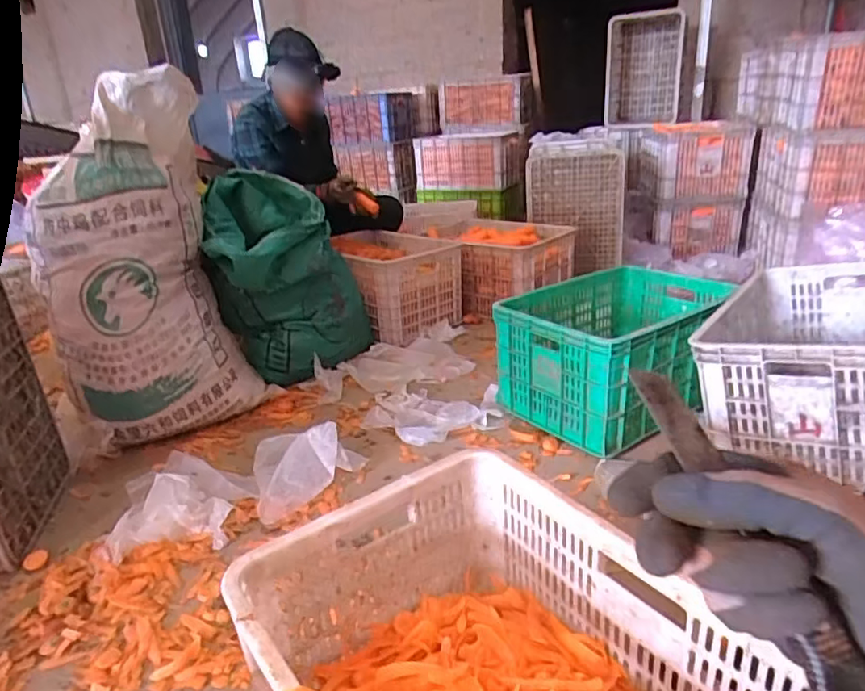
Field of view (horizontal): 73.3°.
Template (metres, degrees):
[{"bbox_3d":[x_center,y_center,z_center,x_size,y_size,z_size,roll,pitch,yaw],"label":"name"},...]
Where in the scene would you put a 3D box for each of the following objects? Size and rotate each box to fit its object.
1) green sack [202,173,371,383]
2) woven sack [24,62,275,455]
[{"bbox_3d":[-0.374,-0.181,1.552,0.389,0.476,0.327,-9,23,-11],"label":"green sack"},{"bbox_3d":[-0.649,-0.165,1.294,0.393,0.770,0.232,-16,25,-26],"label":"woven sack"}]

